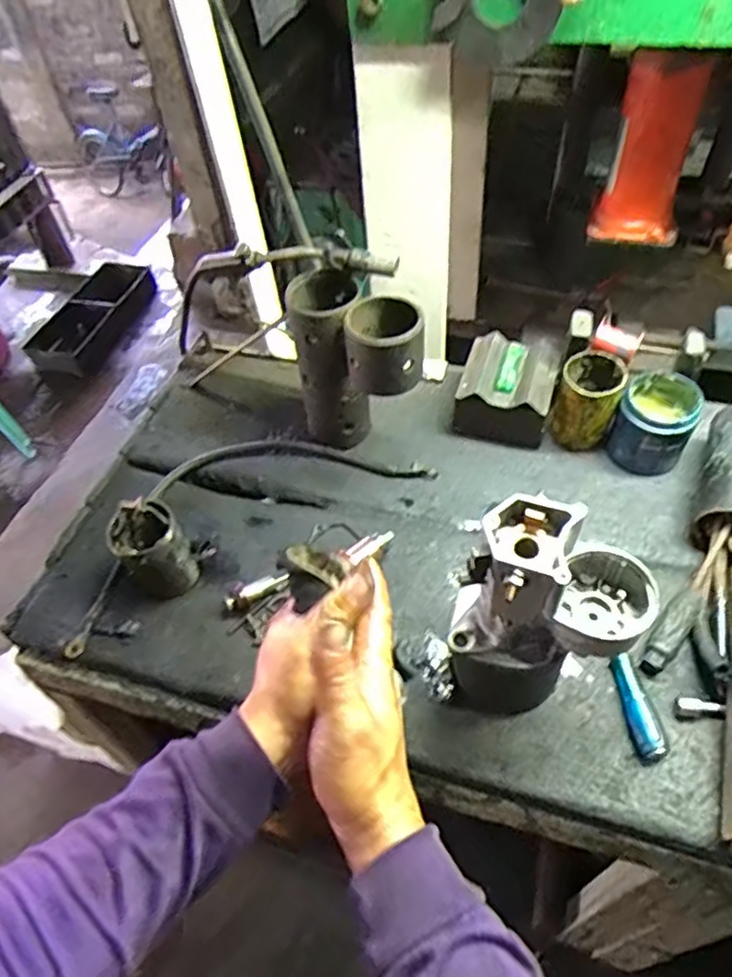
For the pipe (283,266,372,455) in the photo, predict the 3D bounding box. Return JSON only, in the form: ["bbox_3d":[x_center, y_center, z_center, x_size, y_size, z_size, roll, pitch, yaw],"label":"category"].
[{"bbox_3d":[-0.045,-0.160,0.834,0.089,0.222,0.092,5,52,10],"label":"pipe"}]

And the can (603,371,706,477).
[{"bbox_3d":[0.368,-0.082,0.815,0.090,0.094,0.096,28,59,25],"label":"can"}]

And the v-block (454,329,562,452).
[{"bbox_3d":[0.191,-0.135,0.871,0.123,0.094,0.117,13,54,16],"label":"v-block"}]

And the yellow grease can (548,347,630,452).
[{"bbox_3d":[0.288,-0.110,0.830,0.074,0.116,0.074,-3,51,3],"label":"yellow grease can"}]

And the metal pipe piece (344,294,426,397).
[{"bbox_3d":[0.020,-0.168,0.742,0.087,0.080,0.101,-7,51,0],"label":"metal pipe piece"}]

